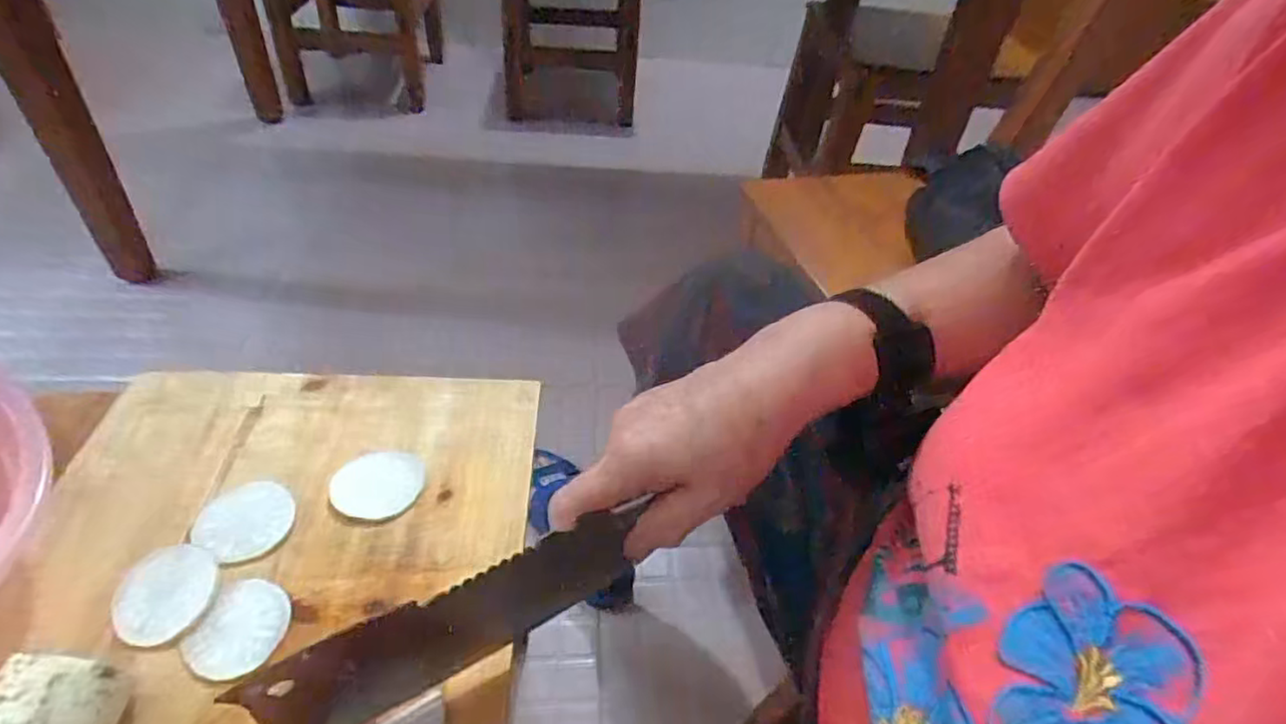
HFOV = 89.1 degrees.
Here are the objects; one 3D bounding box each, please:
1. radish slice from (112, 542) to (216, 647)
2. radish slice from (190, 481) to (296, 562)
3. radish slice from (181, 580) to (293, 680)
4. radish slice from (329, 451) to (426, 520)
[{"bbox_3d":[-0.273,0.131,0.375,0.048,0.004,0.057,-6,46,-13],"label":"radish slice"},{"bbox_3d":[-0.249,0.098,0.410,0.055,0.005,0.052,3,45,-3],"label":"radish slice"},{"bbox_3d":[-0.225,0.148,0.364,0.049,0.004,0.053,3,45,-3],"label":"radish slice"},{"bbox_3d":[-0.177,0.081,0.436,0.057,0.007,0.049,-11,47,-17],"label":"radish slice"}]

